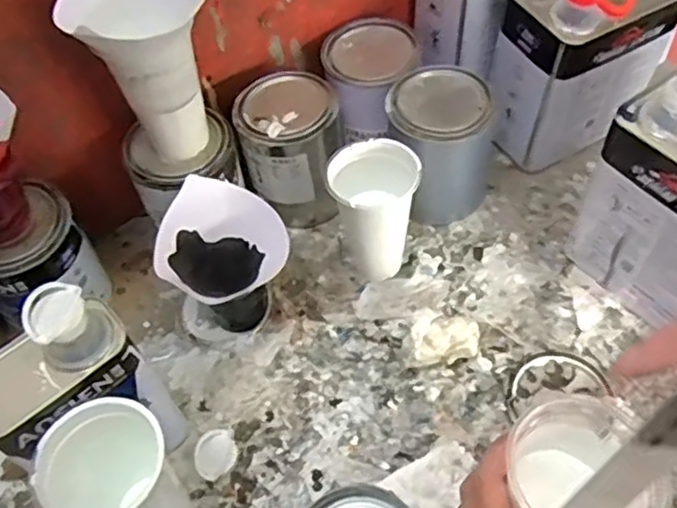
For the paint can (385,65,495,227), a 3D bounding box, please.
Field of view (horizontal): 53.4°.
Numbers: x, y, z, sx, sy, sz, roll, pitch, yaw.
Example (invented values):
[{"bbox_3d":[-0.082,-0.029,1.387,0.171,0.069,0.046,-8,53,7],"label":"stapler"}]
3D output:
[{"bbox_3d":[0.110,-0.114,0.720,0.110,0.138,0.103,-2,55,2],"label":"paint can"}]

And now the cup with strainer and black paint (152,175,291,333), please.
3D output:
[{"bbox_3d":[-0.106,0.014,0.644,0.107,0.136,0.108,-2,55,2],"label":"cup with strainer and black paint"}]

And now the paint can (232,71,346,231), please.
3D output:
[{"bbox_3d":[-0.048,-0.112,0.732,0.104,0.141,0.100,-2,55,2],"label":"paint can"}]

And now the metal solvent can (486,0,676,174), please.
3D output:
[{"bbox_3d":[0.266,-0.221,0.735,0.173,0.208,0.116,-31,59,-18],"label":"metal solvent can"}]

